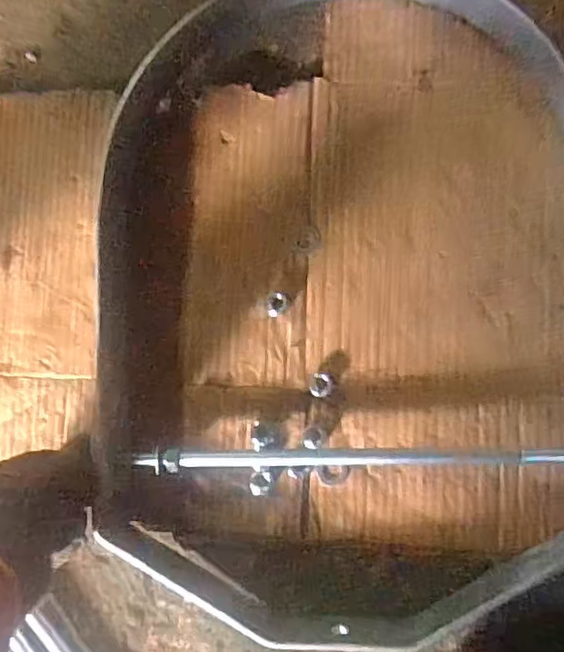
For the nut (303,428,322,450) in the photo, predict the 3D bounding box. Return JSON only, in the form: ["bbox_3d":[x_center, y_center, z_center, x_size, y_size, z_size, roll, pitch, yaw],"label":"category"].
[{"bbox_3d":[0.024,0.090,0.496,0.015,0.005,0.017,-2,88,8],"label":"nut"}]

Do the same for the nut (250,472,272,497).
[{"bbox_3d":[-0.017,0.127,0.500,0.017,0.004,0.020,8,89,8],"label":"nut"}]

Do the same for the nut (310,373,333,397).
[{"bbox_3d":[0.032,0.048,0.499,0.017,0.011,0.019,23,91,8],"label":"nut"}]

